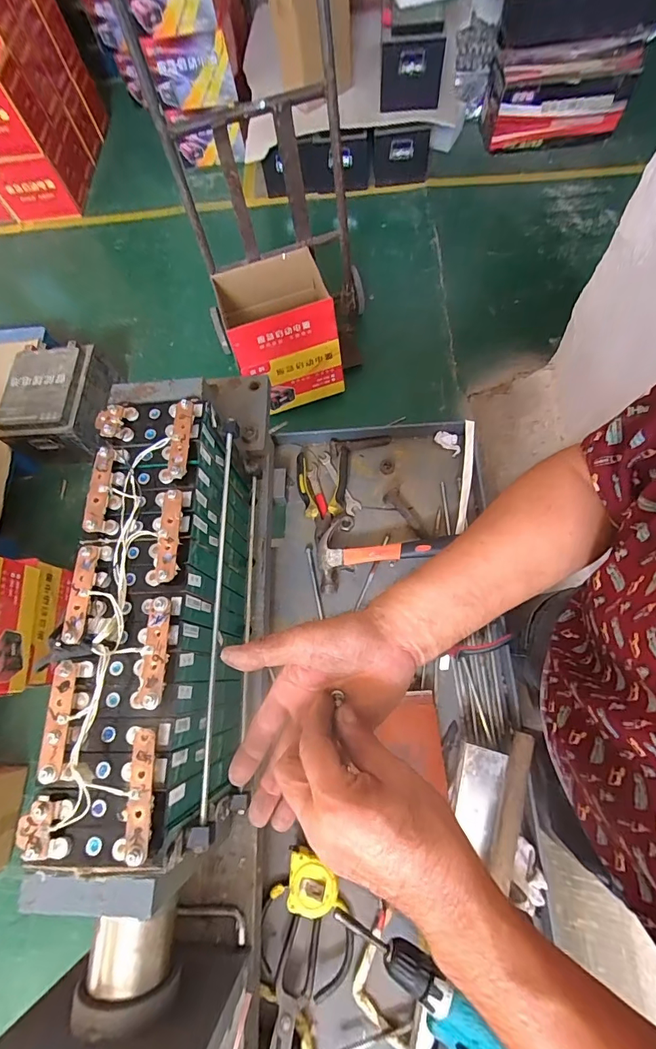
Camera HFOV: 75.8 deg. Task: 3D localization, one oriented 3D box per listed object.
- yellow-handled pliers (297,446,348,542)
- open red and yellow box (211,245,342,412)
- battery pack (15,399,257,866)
[{"bbox_3d":[-0.009,-0.064,0.796,0.097,0.025,0.178,-3,70,5],"label":"yellow-handled pliers"},{"bbox_3d":[-0.162,-0.687,1.535,0.370,0.391,0.328,-20,70,-2],"label":"open red and yellow box"},{"bbox_3d":[-0.206,0.102,0.549,0.154,0.210,0.500,-2,70,5],"label":"battery pack"}]

